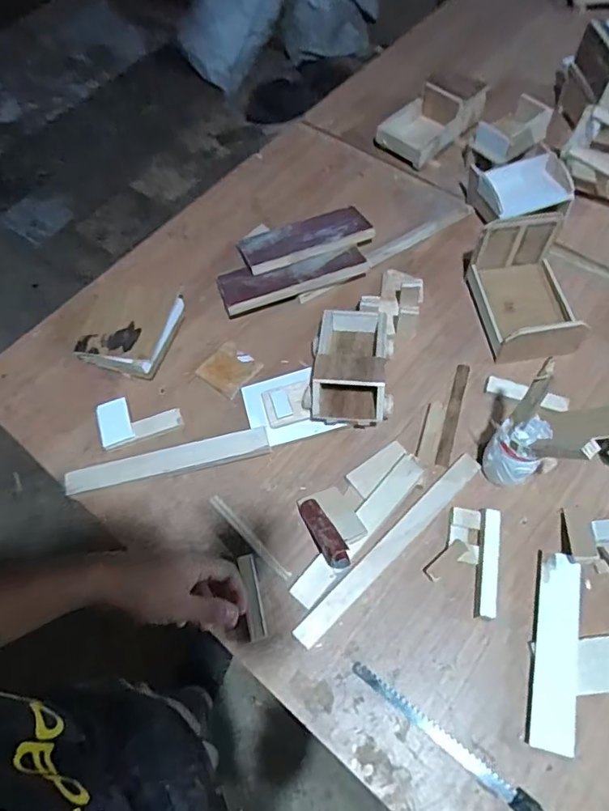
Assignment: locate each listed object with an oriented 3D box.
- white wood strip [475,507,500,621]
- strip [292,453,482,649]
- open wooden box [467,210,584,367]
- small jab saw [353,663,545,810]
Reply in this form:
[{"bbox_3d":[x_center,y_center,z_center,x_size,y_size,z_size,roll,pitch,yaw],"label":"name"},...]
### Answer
[{"bbox_3d":[0.219,0.189,0.650,0.023,0.024,0.127,9,63,9],"label":"white wood strip"},{"bbox_3d":[0.109,0.172,0.677,0.314,0.013,0.031,-41,67,-17],"label":"strip"},{"bbox_3d":[0.325,-0.167,0.787,0.127,0.103,0.182,-8,62,0],"label":"open wooden box"},{"bbox_3d":[0.178,0.375,0.560,0.301,0.024,0.021,33,69,19],"label":"small jab saw"}]

